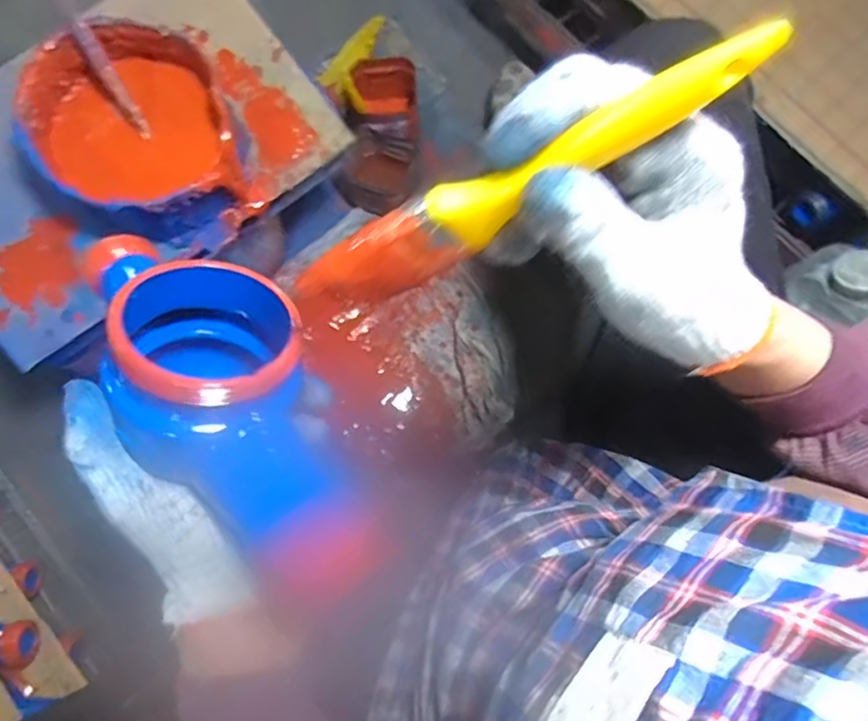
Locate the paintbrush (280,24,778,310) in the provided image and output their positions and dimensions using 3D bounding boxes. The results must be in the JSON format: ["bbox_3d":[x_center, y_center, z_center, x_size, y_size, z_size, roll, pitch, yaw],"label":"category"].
[{"bbox_3d":[0.025,-0.057,0.214,0.180,0.032,0.009,-23,50,22],"label":"paintbrush"}]

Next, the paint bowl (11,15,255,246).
[{"bbox_3d":[-0.258,-0.192,0.537,0.155,0.116,0.161,0,78,-1],"label":"paint bowl"}]

